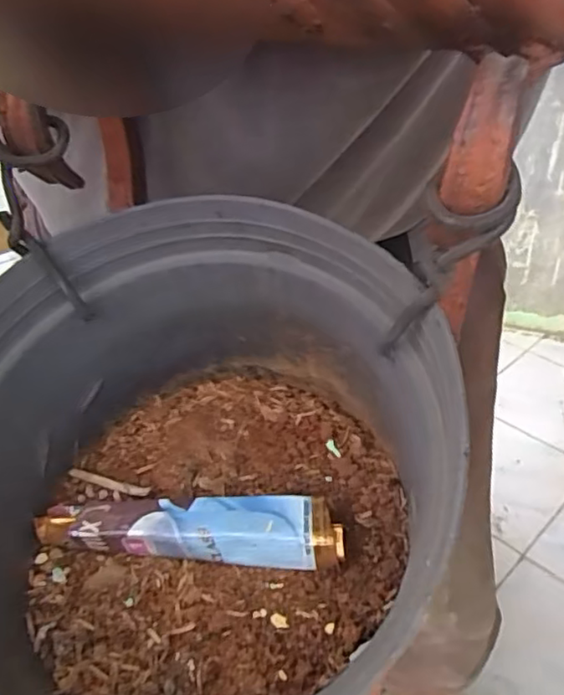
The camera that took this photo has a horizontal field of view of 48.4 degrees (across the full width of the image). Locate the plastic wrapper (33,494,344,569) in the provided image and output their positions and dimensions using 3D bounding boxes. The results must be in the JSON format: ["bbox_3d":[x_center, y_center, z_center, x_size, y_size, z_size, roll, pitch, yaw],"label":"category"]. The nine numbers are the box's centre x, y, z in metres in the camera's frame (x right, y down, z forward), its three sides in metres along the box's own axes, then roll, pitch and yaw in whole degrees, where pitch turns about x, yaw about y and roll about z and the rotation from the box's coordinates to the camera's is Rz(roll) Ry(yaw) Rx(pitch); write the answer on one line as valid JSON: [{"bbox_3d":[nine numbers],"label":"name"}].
[{"bbox_3d":[-0.030,0.055,0.195,0.094,0.012,0.018,3,33,5],"label":"plastic wrapper"}]

